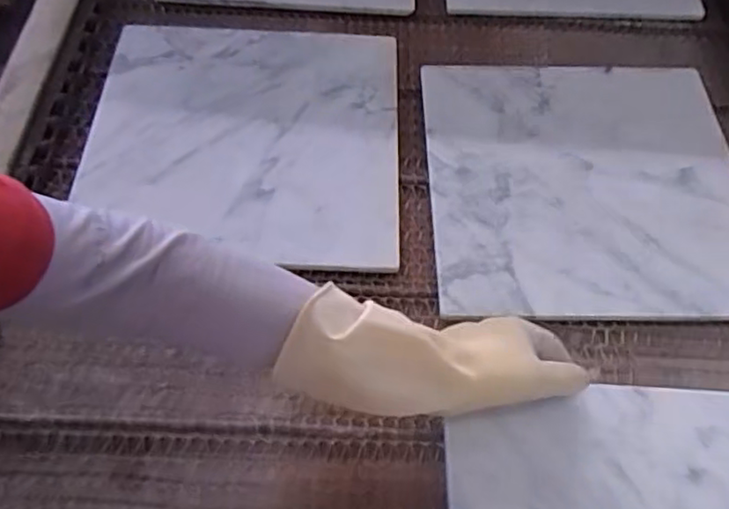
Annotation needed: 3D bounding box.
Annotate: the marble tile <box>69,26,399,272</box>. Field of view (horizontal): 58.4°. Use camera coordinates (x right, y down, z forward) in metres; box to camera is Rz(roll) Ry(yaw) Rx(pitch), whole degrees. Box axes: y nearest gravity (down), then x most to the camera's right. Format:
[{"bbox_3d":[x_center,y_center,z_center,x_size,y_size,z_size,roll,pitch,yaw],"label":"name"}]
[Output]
[{"bbox_3d":[-0.118,-0.123,0.647,0.299,0.018,0.288,2,57,1],"label":"marble tile"}]

